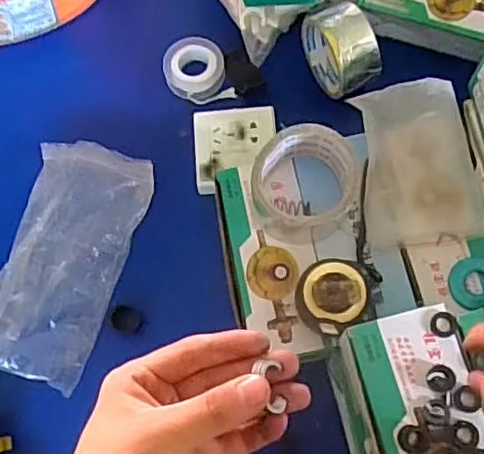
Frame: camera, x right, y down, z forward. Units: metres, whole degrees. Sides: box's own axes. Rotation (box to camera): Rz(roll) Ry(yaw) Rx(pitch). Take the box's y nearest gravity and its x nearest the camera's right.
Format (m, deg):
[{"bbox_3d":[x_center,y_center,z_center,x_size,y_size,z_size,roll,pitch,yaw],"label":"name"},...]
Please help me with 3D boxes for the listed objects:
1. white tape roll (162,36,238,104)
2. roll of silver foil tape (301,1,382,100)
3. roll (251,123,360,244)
[{"bbox_3d":[-0.051,-0.173,0.684,0.068,0.023,0.073,-1,71,2],"label":"white tape roll"},{"bbox_3d":[0.102,-0.185,0.644,0.050,0.080,0.095,-24,72,-6],"label":"roll of silver foil tape"},{"bbox_3d":[0.053,-0.036,0.535,0.086,0.053,0.090,-1,71,2],"label":"roll"}]

